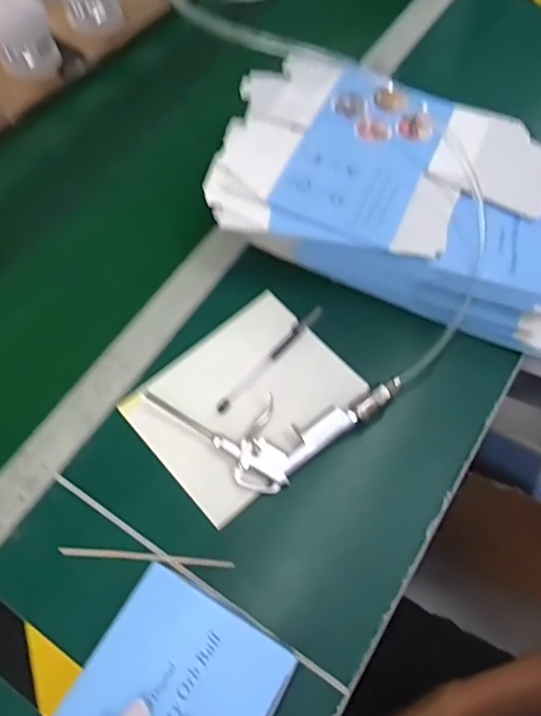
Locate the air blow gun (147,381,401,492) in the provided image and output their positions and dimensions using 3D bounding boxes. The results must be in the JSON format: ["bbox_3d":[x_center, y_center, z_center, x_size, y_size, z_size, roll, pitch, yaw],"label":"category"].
[{"bbox_3d":[0.005,0.071,0.490,0.224,0.043,0.090,-3,65,-1],"label":"air blow gun"}]

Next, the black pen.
[{"bbox_3d":[0.001,-0.002,0.531,0.011,0.006,0.146,39,71,17],"label":"black pen"}]

